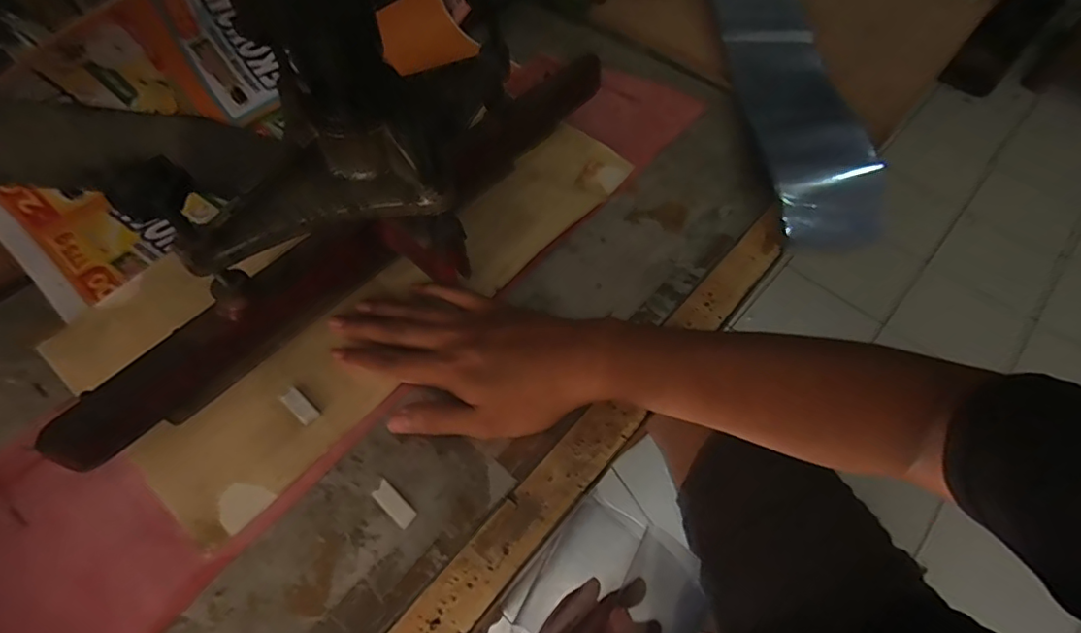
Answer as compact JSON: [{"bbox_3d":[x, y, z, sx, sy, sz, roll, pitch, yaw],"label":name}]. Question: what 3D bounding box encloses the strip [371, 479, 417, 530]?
[{"bbox_3d":[-0.092,0.119,0.342,0.031,0.006,0.012,37,64,20],"label":"strip"}]

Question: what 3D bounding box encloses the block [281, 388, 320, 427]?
[{"bbox_3d":[-0.164,0.061,0.371,0.027,0.004,0.012,37,64,20],"label":"block"}]

